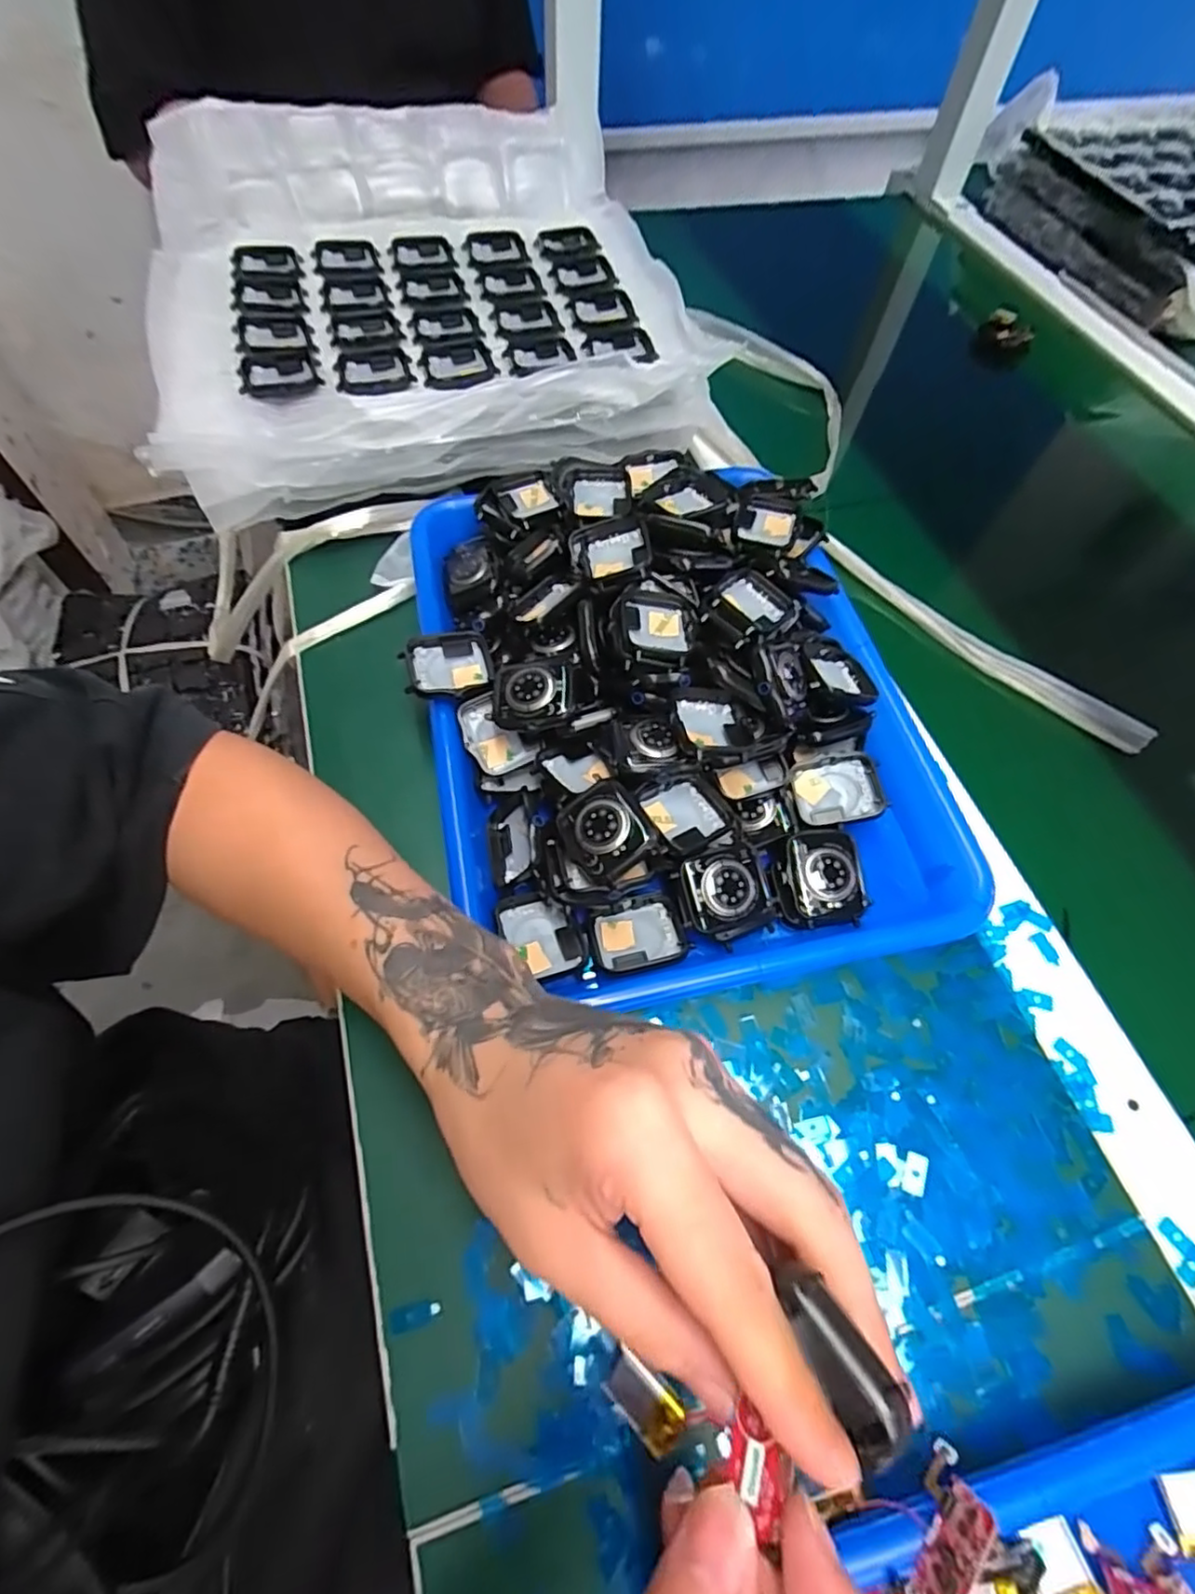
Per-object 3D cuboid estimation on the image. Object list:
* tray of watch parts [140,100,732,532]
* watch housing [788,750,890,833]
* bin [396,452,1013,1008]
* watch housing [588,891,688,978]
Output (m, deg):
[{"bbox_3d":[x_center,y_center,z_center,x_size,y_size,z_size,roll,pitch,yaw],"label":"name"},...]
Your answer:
[{"bbox_3d":[-0.134,-0.387,0.490,0.364,0.077,0.383,-11,66,-8],"label":"tray of watch parts"},{"bbox_3d":[0.121,-0.002,0.330,0.045,0.015,0.038,-6,61,-5],"label":"watch housing"},{"bbox_3d":[0.036,-0.063,0.350,0.246,0.070,0.320,-10,61,-8],"label":"bin"},{"bbox_3d":[0.019,0.065,0.305,0.042,0.007,0.034,-10,61,-8],"label":"watch housing"}]

